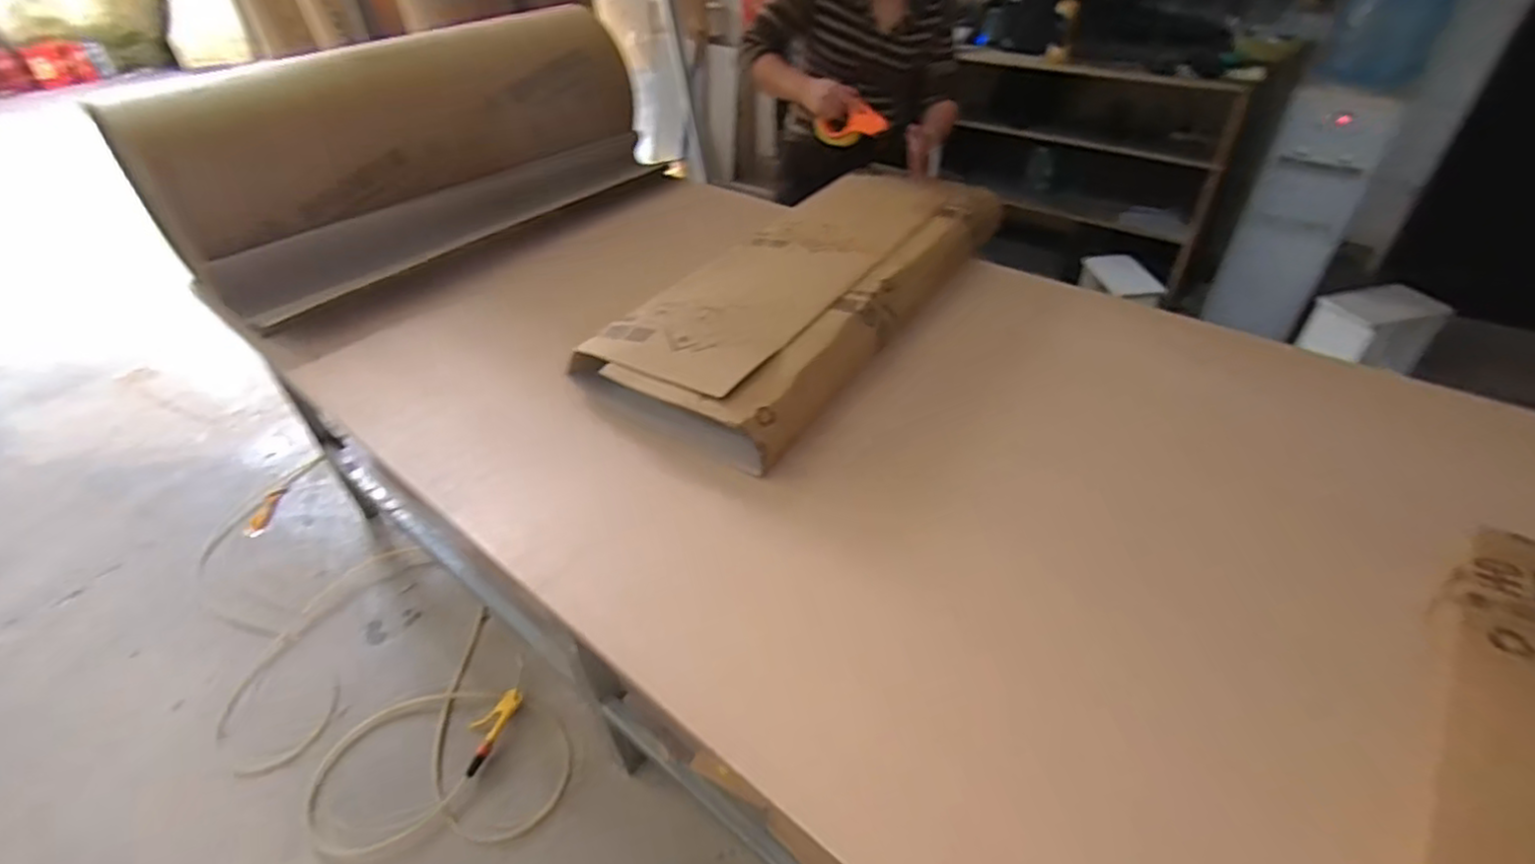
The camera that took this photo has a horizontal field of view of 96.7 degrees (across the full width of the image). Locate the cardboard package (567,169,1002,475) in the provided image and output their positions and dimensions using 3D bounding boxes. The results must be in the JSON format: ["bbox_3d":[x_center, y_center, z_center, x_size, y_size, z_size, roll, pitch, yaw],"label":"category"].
[{"bbox_3d":[0.109,-0.310,1.349,0.417,0.131,0.976,28,50,27],"label":"cardboard package"}]

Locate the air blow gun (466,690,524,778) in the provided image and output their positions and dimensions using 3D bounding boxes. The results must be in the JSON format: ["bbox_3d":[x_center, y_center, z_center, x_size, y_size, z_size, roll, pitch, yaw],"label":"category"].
[{"bbox_3d":[-0.645,0.681,1.569,0.081,0.031,0.200,11,42,16],"label":"air blow gun"}]

